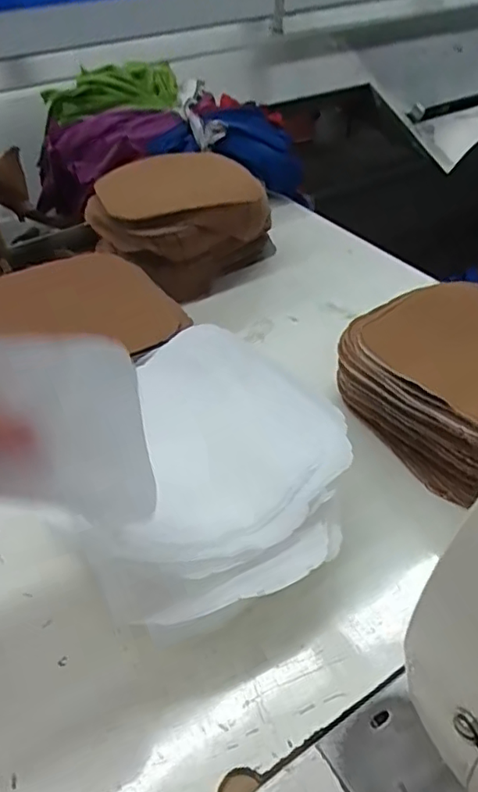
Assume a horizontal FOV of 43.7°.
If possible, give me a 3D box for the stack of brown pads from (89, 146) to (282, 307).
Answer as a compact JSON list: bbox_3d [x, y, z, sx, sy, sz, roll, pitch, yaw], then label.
[{"bbox_3d":[-0.058,-0.169,0.577,0.140,0.086,0.154,29,50,29],"label":"stack of brown pads"}]

